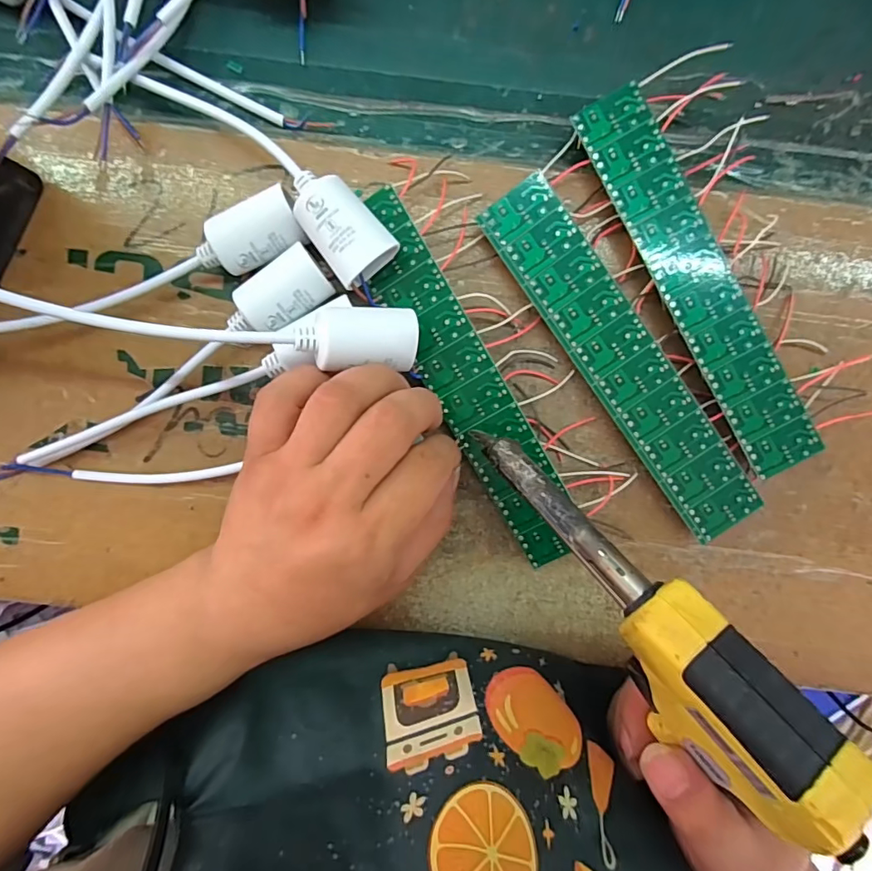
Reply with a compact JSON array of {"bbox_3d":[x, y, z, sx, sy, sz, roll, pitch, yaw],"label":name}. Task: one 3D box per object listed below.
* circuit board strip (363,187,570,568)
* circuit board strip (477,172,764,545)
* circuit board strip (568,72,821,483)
[{"bbox_3d":[0.016,-0.026,0.253,0.039,0.008,0.198,-26,94,2],"label":"circuit board strip"},{"bbox_3d":[0.096,-0.037,0.260,0.039,0.016,0.200,-35,94,2],"label":"circuit board strip"},{"bbox_3d":[0.131,-0.075,0.255,0.035,0.020,0.199,-29,94,2],"label":"circuit board strip"}]

